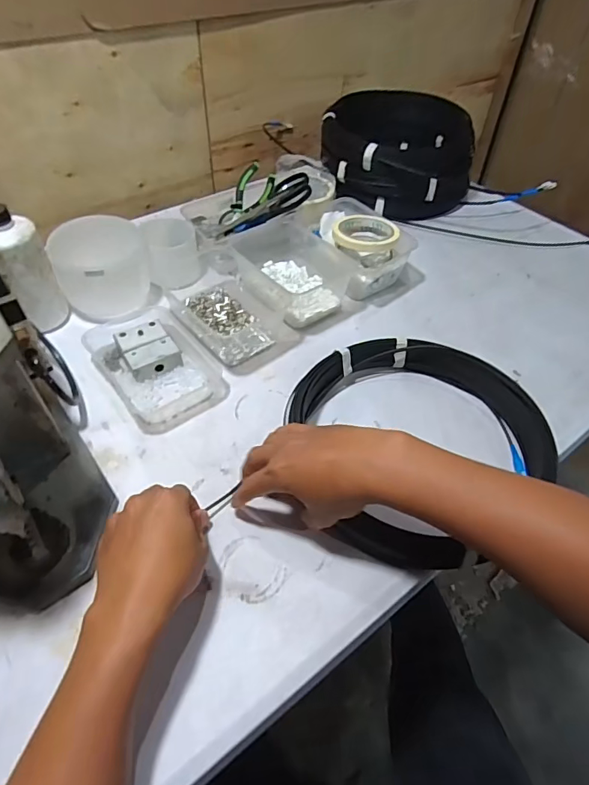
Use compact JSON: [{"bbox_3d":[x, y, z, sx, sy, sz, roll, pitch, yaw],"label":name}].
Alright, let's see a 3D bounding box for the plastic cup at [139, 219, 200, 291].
[{"bbox_3d":[-0.183,-0.208,0.702,0.073,0.072,0.078,1,51,-2],"label":"plastic cup"}]

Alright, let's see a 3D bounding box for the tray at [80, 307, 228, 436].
[{"bbox_3d":[-0.176,-0.041,0.588,0.119,0.033,0.183,-30,56,-25],"label":"tray"}]

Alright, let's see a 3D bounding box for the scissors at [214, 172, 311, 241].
[{"bbox_3d":[-0.045,-0.297,0.745,0.171,0.026,0.068,-17,44,28],"label":"scissors"}]

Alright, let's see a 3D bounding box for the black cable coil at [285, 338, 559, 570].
[{"bbox_3d":[0.132,0.047,0.499,0.242,0.057,0.270,-15,53,-15],"label":"black cable coil"}]

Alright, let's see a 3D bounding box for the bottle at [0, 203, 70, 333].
[{"bbox_3d":[-0.336,-0.147,0.583,0.067,0.157,0.064,-26,54,-23],"label":"bottle"}]

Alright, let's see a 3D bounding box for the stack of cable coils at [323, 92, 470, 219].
[{"bbox_3d":[0.196,-0.458,0.884,0.281,0.114,0.284,13,49,9],"label":"stack of cable coils"}]

